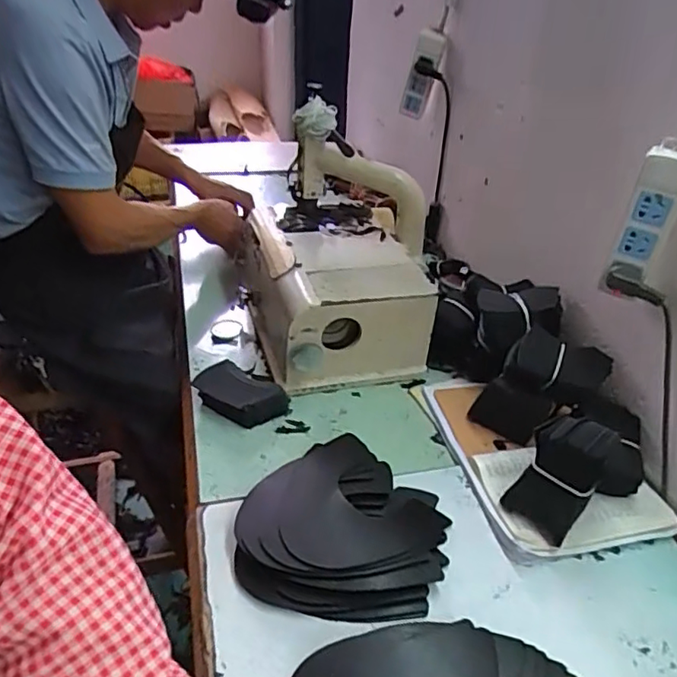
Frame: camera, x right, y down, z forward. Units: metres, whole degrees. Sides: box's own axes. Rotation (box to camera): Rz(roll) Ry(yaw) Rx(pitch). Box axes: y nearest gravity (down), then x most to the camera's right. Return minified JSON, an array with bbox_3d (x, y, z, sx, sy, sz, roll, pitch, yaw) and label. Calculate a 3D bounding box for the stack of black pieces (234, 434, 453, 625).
[{"bbox_3d":[0.010,0.202,0.674,0.224,0.039,0.233,9,37,9],"label":"stack of black pieces"}]

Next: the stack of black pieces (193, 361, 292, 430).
[{"bbox_3d":[-0.137,0.082,0.824,0.126,0.040,0.073,21,40,23],"label":"stack of black pieces"}]

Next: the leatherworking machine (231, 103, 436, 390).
[{"bbox_3d":[0.006,-0.141,0.928,0.284,0.315,0.312,-9,38,-15],"label":"leatherworking machine"}]

